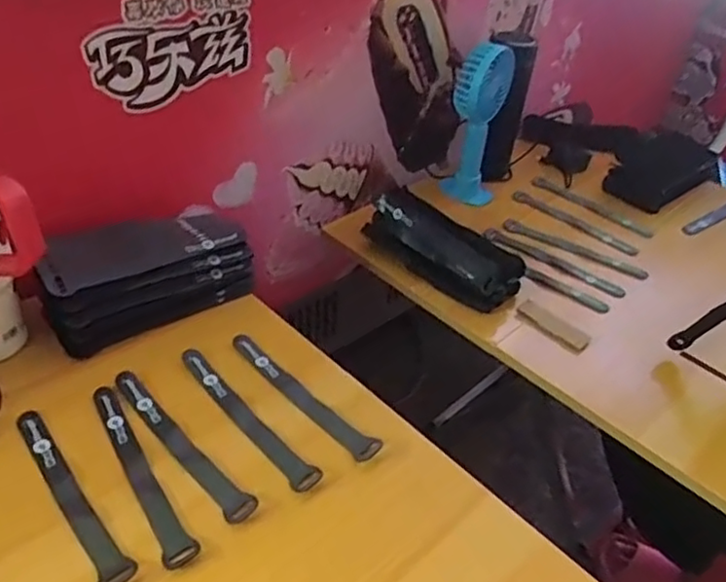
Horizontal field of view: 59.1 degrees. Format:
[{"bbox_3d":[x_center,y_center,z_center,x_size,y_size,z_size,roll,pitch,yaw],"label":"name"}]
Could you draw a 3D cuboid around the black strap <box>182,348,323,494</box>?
[{"bbox_3d":[-0.105,0.110,0.573,0.025,0.007,0.193,-26,48,-32],"label":"black strap"}]

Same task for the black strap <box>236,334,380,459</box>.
[{"bbox_3d":[-0.058,0.095,0.594,0.023,0.011,0.190,-29,50,-35],"label":"black strap"}]

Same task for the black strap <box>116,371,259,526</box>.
[{"bbox_3d":[-0.157,0.128,0.543,0.190,0.008,0.025,34,47,31],"label":"black strap"}]

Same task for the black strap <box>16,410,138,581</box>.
[{"bbox_3d":[-0.230,0.156,0.504,0.024,0.004,0.190,-25,48,-32],"label":"black strap"}]

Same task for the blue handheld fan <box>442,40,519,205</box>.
[{"bbox_3d":[0.156,-0.226,0.880,0.078,0.227,0.066,9,39,5],"label":"blue handheld fan"}]

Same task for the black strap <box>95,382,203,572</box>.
[{"bbox_3d":[-0.182,0.143,0.522,0.025,0.004,0.191,-20,45,-27],"label":"black strap"}]

